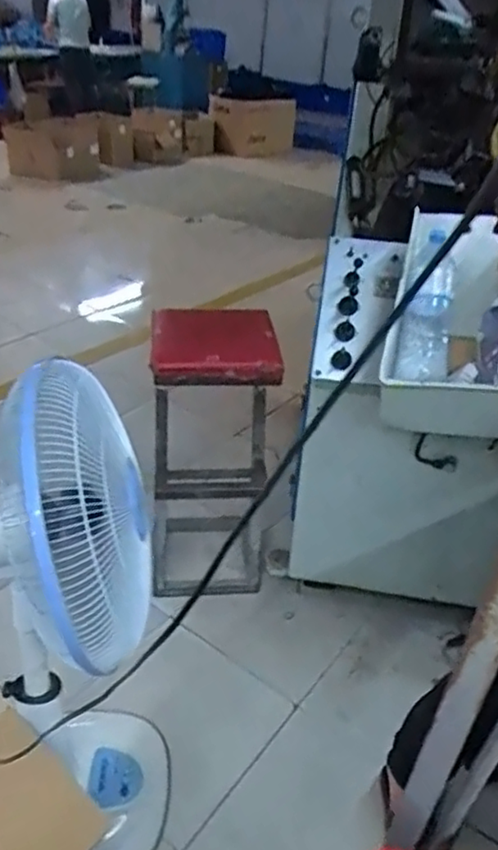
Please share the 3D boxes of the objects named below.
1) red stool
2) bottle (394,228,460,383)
[{"bbox_3d":[-0.101,0.084,1.735,0.282,0.746,0.345,1,33,-5],"label":"red stool"},{"bbox_3d":[0.338,-0.225,1.221,0.094,0.305,0.078,12,-4,14],"label":"bottle"}]

